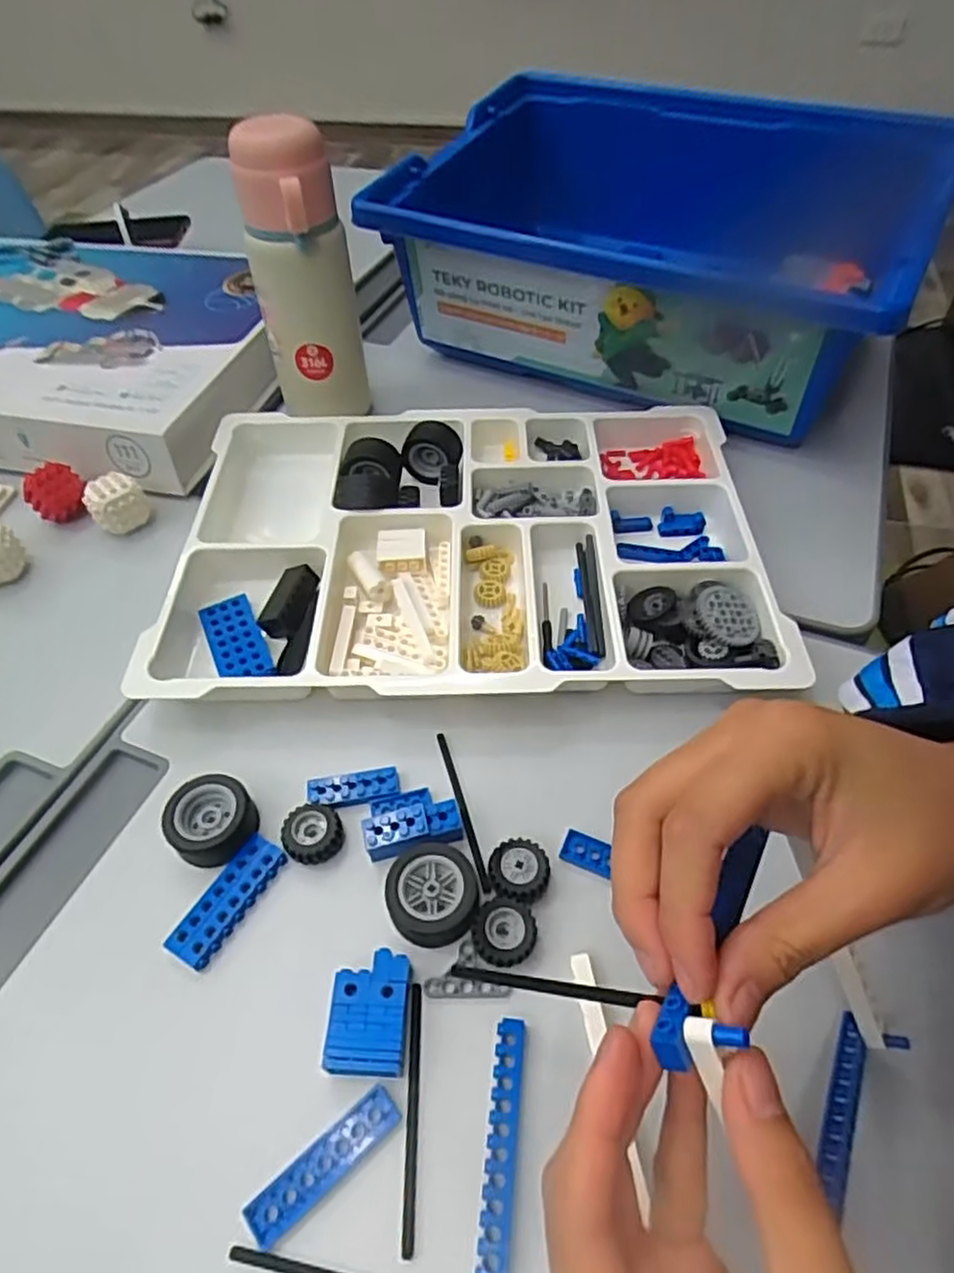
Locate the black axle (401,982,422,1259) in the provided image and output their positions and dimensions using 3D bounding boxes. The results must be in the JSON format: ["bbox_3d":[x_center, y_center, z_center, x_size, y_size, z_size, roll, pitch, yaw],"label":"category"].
[{"bbox_3d":[-0.026,0.192,0.291,0.005,0.005,0.090,-2,50,1],"label":"black axle"}]

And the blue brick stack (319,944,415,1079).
[{"bbox_3d":[-0.046,0.162,0.309,0.032,0.013,0.046,1,50,3],"label":"blue brick stack"}]

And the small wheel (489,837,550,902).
[{"bbox_3d":[0.020,0.116,0.349,0.028,0.018,0.031,1,50,4],"label":"small wheel"}]

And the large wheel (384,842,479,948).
[{"bbox_3d":[-0.021,0.121,0.337,0.041,0.019,0.042,-1,50,1],"label":"large wheel"}]

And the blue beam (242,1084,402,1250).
[{"bbox_3d":[-0.059,0.205,0.279,0.063,0.004,0.017,-34,56,-23],"label":"blue beam"}]

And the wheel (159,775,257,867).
[{"bbox_3d":[-0.134,0.095,0.364,0.041,0.028,0.040,-1,50,1],"label":"wheel"}]

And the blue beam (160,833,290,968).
[{"bbox_3d":[-0.121,0.125,0.345,0.026,0.008,0.063,23,55,21],"label":"blue beam"}]

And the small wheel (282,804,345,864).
[{"bbox_3d":[-0.083,0.099,0.362,0.028,0.012,0.027,-1,50,1],"label":"small wheel"}]

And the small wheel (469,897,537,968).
[{"bbox_3d":[0.012,0.136,0.329,0.029,0.010,0.028,-1,50,1],"label":"small wheel"}]

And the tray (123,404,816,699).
[{"bbox_3d":[-0.010,-0.066,0.485,0.390,0.040,0.271,-1,50,1],"label":"tray"}]

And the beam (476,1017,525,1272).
[{"bbox_3d":[0.010,0.202,0.279,0.012,0.007,0.095,4,50,6],"label":"beam"}]

